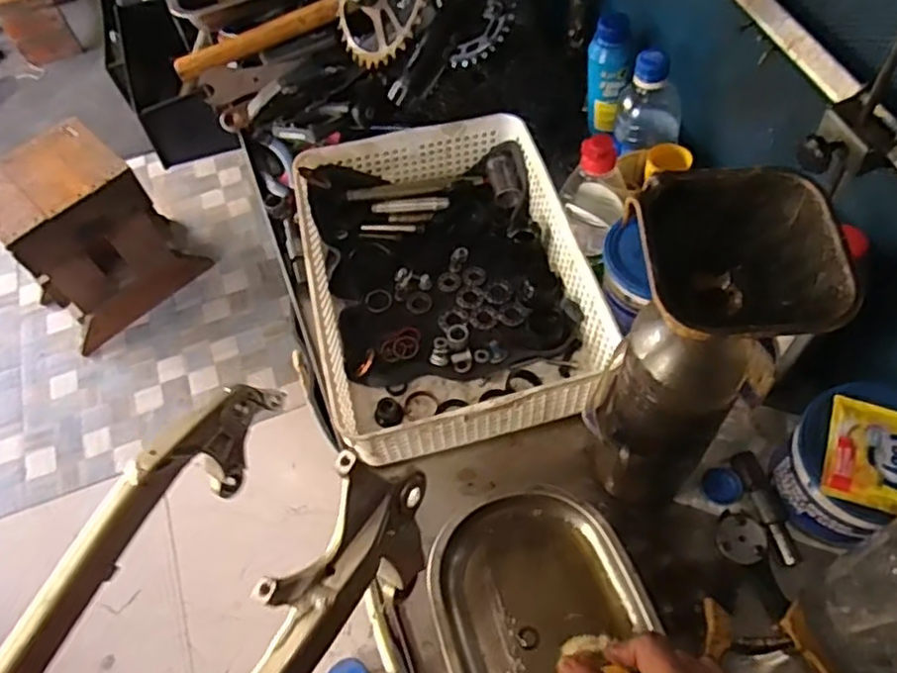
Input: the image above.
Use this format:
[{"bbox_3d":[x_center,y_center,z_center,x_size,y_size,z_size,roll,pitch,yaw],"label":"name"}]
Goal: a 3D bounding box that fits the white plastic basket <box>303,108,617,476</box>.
[{"bbox_3d":[-0.004,-0.059,0.665,0.246,0.079,0.329,-14,58,-4],"label":"white plastic basket"}]

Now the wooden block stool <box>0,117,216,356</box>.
[{"bbox_3d":[-0.883,-0.249,1.678,0.253,0.416,0.360,38,68,24],"label":"wooden block stool"}]

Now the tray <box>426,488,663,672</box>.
[{"bbox_3d":[0.074,0.228,0.525,0.156,0.032,0.216,-18,58,-6],"label":"tray"}]

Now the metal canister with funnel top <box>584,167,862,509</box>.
[{"bbox_3d":[0.146,0.029,0.455,0.097,0.301,0.100,1,58,6],"label":"metal canister with funnel top"}]

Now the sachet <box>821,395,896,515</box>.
[{"bbox_3d":[0.320,0.089,0.484,0.093,0.014,0.077,16,61,15],"label":"sachet"}]

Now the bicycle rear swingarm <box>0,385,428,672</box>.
[{"bbox_3d":[-0.204,0.212,0.368,0.178,0.108,0.425,35,69,19],"label":"bicycle rear swingarm"}]

